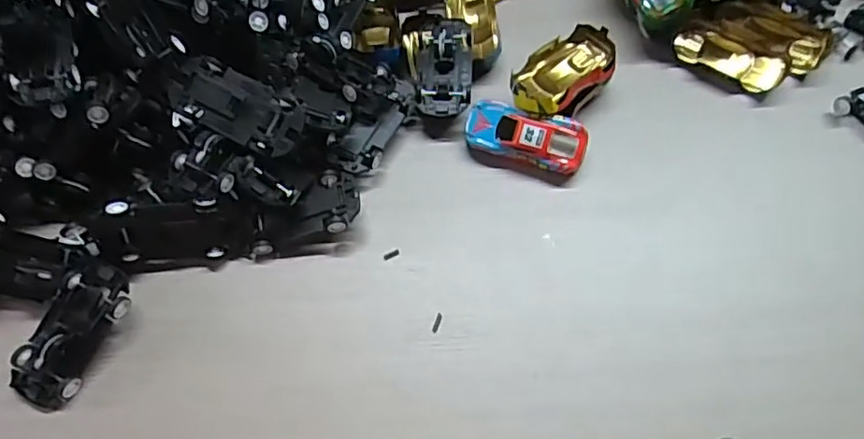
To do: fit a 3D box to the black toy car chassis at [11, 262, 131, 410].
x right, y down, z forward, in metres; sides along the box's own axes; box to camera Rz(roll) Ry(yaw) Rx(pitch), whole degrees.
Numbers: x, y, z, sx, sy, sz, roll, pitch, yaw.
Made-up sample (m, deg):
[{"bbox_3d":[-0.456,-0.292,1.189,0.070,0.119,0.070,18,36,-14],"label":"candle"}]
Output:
[{"bbox_3d":[-0.160,0.051,0.272,0.031,0.016,0.064,25,64,12],"label":"black toy car chassis"}]

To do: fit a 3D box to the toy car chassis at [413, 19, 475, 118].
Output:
[{"bbox_3d":[0.007,-0.086,0.334,0.030,0.013,0.063,2,61,1],"label":"toy car chassis"}]

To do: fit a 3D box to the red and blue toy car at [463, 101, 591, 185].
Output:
[{"bbox_3d":[0.049,-0.043,0.319,0.062,0.018,0.028,17,63,9],"label":"red and blue toy car"}]

